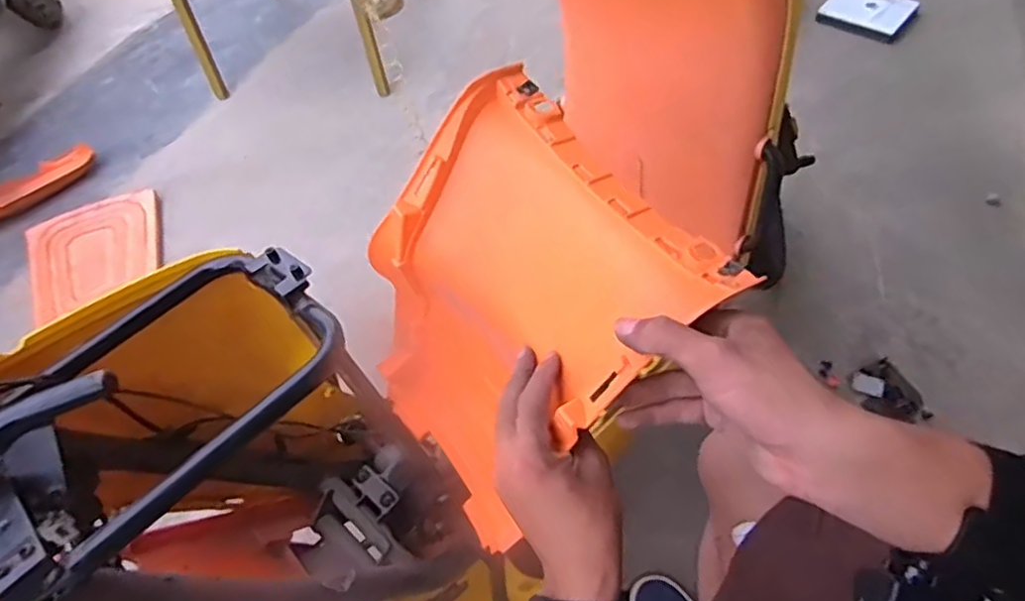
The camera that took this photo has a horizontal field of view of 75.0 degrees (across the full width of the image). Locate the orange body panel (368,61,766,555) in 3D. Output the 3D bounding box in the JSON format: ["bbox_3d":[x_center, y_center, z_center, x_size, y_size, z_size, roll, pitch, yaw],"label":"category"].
[{"bbox_3d":[-0.009,0.029,0.530,0.234,0.331,0.073,43,40,19],"label":"orange body panel"}]

